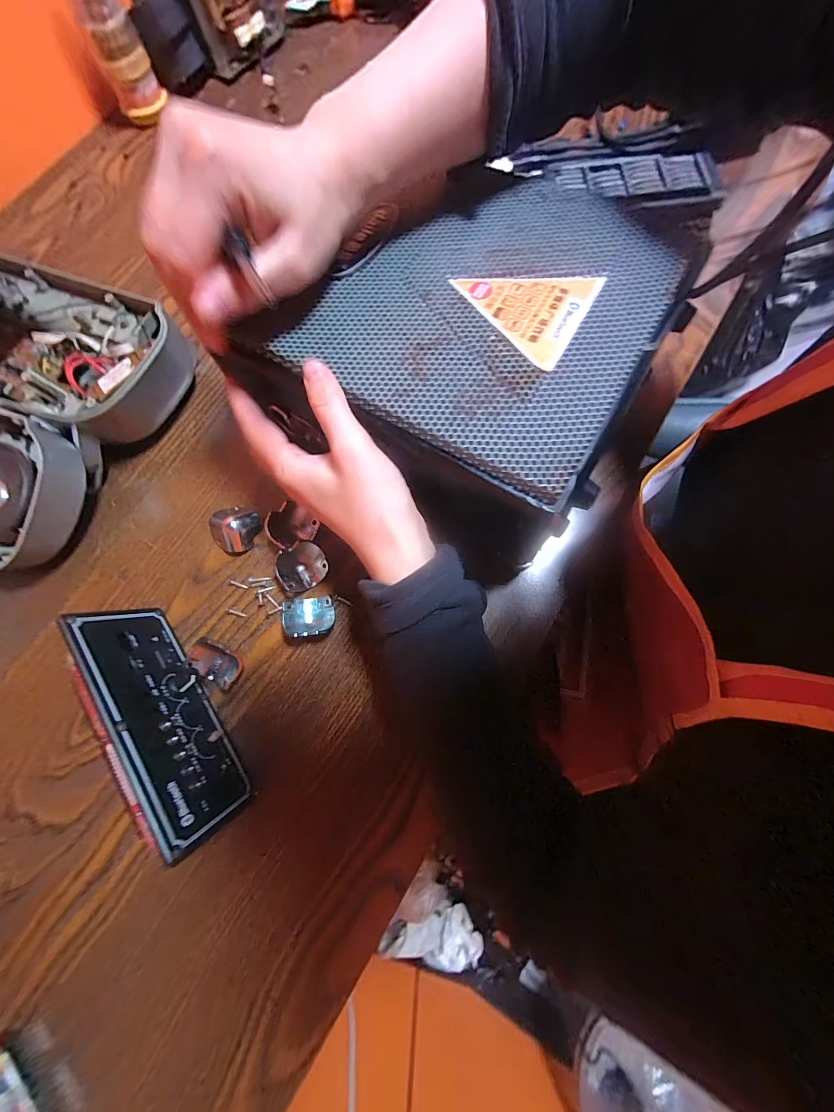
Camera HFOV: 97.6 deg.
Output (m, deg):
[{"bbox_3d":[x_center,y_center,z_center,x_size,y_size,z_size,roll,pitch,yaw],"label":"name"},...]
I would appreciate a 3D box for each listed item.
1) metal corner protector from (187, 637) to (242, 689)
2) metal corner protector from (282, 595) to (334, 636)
[{"bbox_3d":[-0.142,0.074,0.255,0.043,0.014,0.022,28,79,10],"label":"metal corner protector"},{"bbox_3d":[-0.077,0.043,0.260,0.037,0.021,0.030,-7,75,1],"label":"metal corner protector"}]

